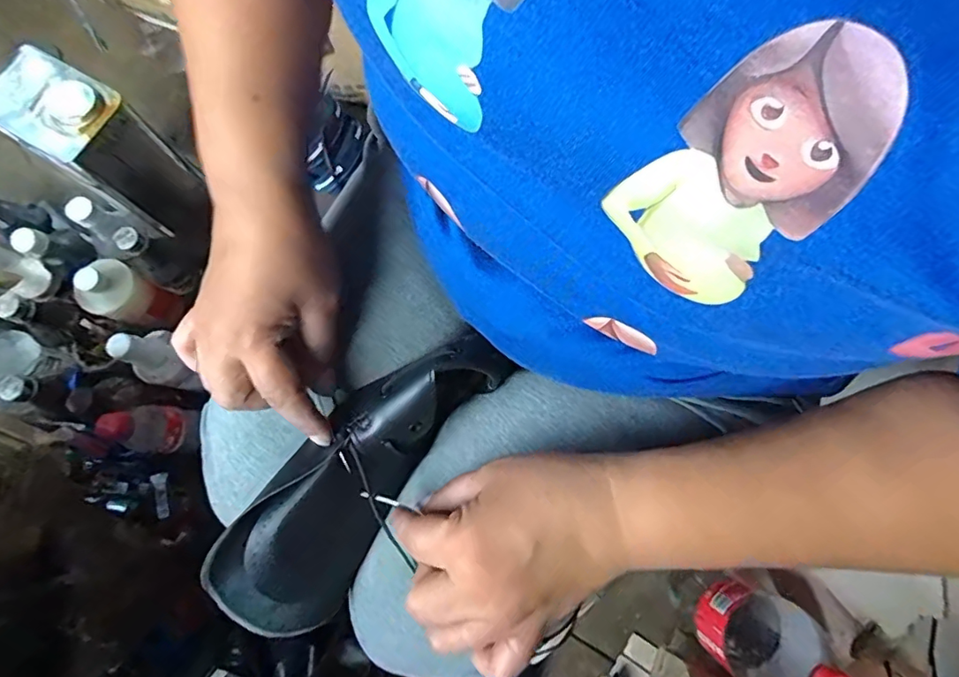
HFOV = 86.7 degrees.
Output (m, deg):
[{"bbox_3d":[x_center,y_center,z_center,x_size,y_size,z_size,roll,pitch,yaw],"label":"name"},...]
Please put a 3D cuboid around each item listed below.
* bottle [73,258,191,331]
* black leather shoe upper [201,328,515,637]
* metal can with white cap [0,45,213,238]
[{"bbox_3d":[-0.481,-0.056,0.701,0.060,0.147,0.068,30,79,6],"label":"bottle"},{"bbox_3d":[-0.070,0.083,0.322,0.072,0.080,0.213,40,81,8],"label":"black leather shoe upper"},{"bbox_3d":[-0.508,-0.253,0.703,0.142,0.232,0.107,30,79,6],"label":"metal can with white cap"}]

